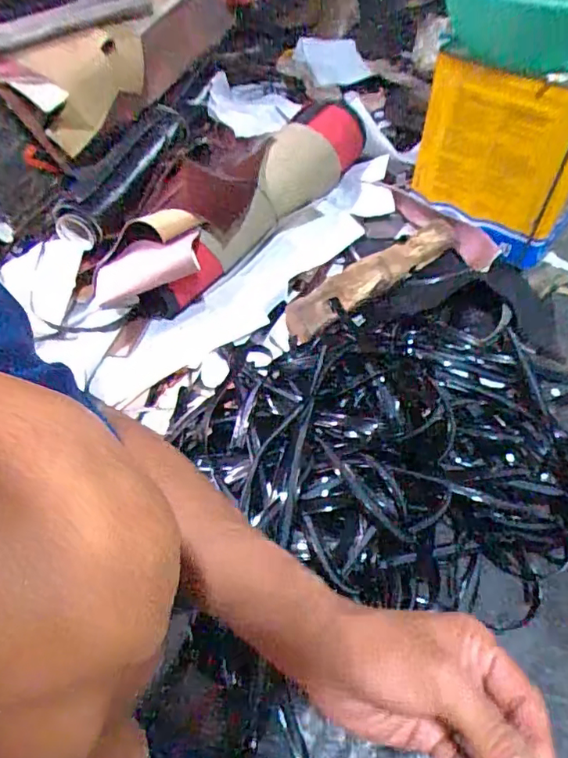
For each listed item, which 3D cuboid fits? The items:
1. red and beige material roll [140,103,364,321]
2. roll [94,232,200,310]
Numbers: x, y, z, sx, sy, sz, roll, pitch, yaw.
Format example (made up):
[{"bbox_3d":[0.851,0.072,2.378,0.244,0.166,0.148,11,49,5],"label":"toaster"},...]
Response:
[{"bbox_3d":[-0.028,-0.269,0.828,0.095,0.112,0.484,29,59,23],"label":"red and beige material roll"},{"bbox_3d":[-0.200,-0.154,0.756,0.191,0.059,0.032,-18,49,26],"label":"roll"}]

